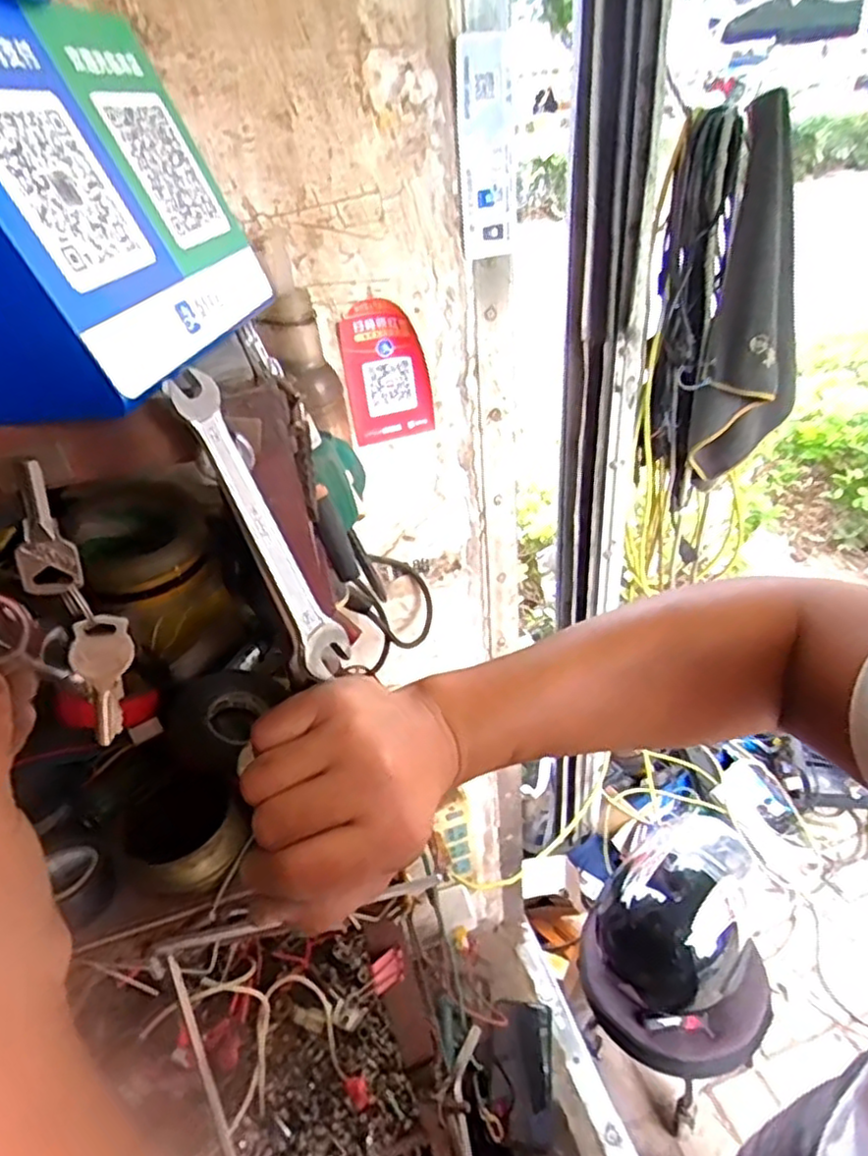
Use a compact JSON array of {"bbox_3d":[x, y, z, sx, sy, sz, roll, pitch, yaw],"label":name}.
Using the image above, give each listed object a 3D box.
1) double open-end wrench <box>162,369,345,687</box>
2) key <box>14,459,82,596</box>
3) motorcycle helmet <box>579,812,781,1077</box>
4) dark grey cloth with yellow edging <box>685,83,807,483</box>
[{"bbox_3d":[-0.061,-0.018,0.250,0.017,0.114,0.005,-35,17,-35],"label":"double open-end wrench"},{"bbox_3d":[-0.140,-0.017,0.248,0.020,0.050,0.004,-3,26,-16],"label":"key"},{"bbox_3d":[0.415,0.632,1.182,0.298,0.281,0.281,-11,34,-7],"label":"motorcycle helmet"},{"bbox_3d":[0.410,-0.329,0.879,0.116,0.444,0.129,10,37,22],"label":"dark grey cloth with yellow edging"}]

